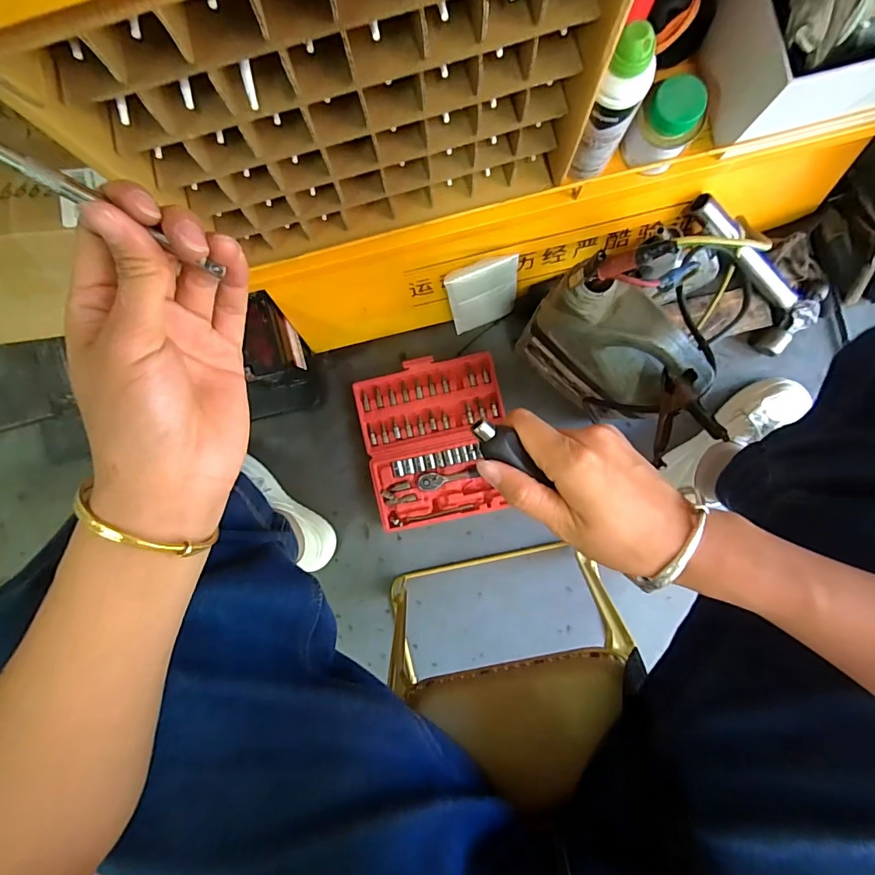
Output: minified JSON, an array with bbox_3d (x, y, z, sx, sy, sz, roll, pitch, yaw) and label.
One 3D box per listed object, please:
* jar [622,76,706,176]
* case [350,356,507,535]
[{"bbox_3d":[0.230,-0.313,0.454,0.062,0.074,0.055,35,95,4],"label":"jar"},{"bbox_3d":[-0.001,0.006,0.751,0.233,0.025,0.262,-12,90,6],"label":"case"}]

